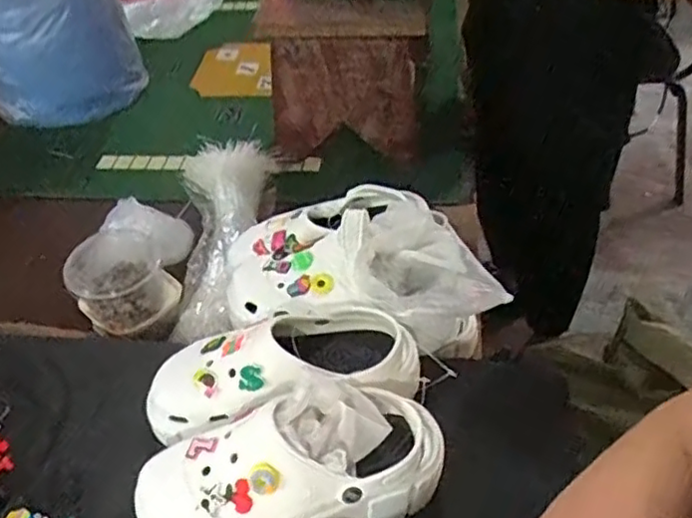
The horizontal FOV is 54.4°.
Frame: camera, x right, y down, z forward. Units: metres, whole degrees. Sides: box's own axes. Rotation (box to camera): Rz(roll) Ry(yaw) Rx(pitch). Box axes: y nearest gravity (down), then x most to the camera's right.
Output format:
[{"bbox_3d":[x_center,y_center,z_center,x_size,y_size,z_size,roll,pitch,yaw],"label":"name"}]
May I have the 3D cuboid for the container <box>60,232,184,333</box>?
[{"bbox_3d":[-0.289,0.031,0.862,0.109,0.089,0.101,-3,43,3],"label":"container"}]

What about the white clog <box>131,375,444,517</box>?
[{"bbox_3d":[-0.044,0.180,0.567,0.255,0.114,0.105,-15,44,-10],"label":"white clog"}]

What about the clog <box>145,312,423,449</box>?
[{"bbox_3d":[-0.059,0.104,0.632,0.257,0.091,0.121,-16,44,-11],"label":"clog"}]

